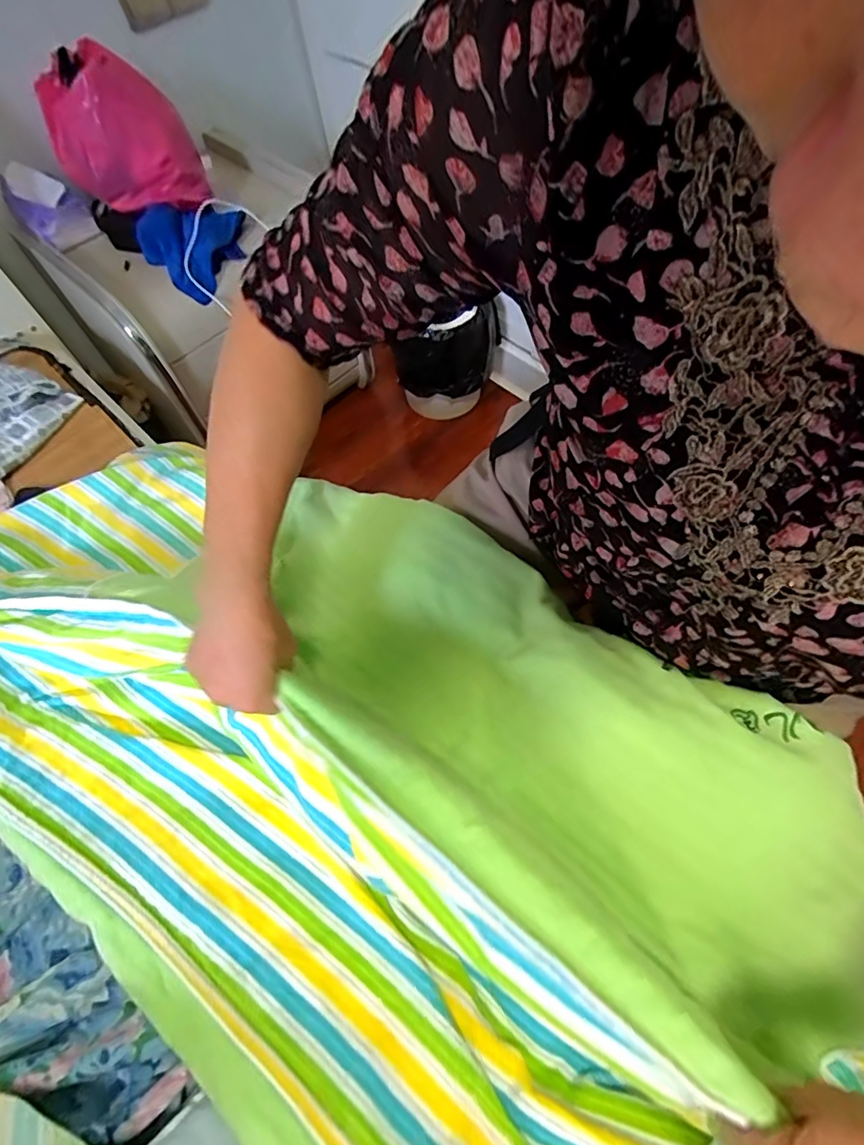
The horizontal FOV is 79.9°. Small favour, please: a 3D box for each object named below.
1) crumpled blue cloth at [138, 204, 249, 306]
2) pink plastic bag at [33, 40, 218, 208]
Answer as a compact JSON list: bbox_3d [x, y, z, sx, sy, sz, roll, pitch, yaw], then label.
[{"bbox_3d":[-0.408,-0.581,0.918,0.175,0.097,0.127,-39,65,-18],"label":"crumpled blue cloth"},{"bbox_3d":[-0.483,-0.681,0.817,0.191,0.231,0.226,-20,60,-8],"label":"pink plastic bag"}]

